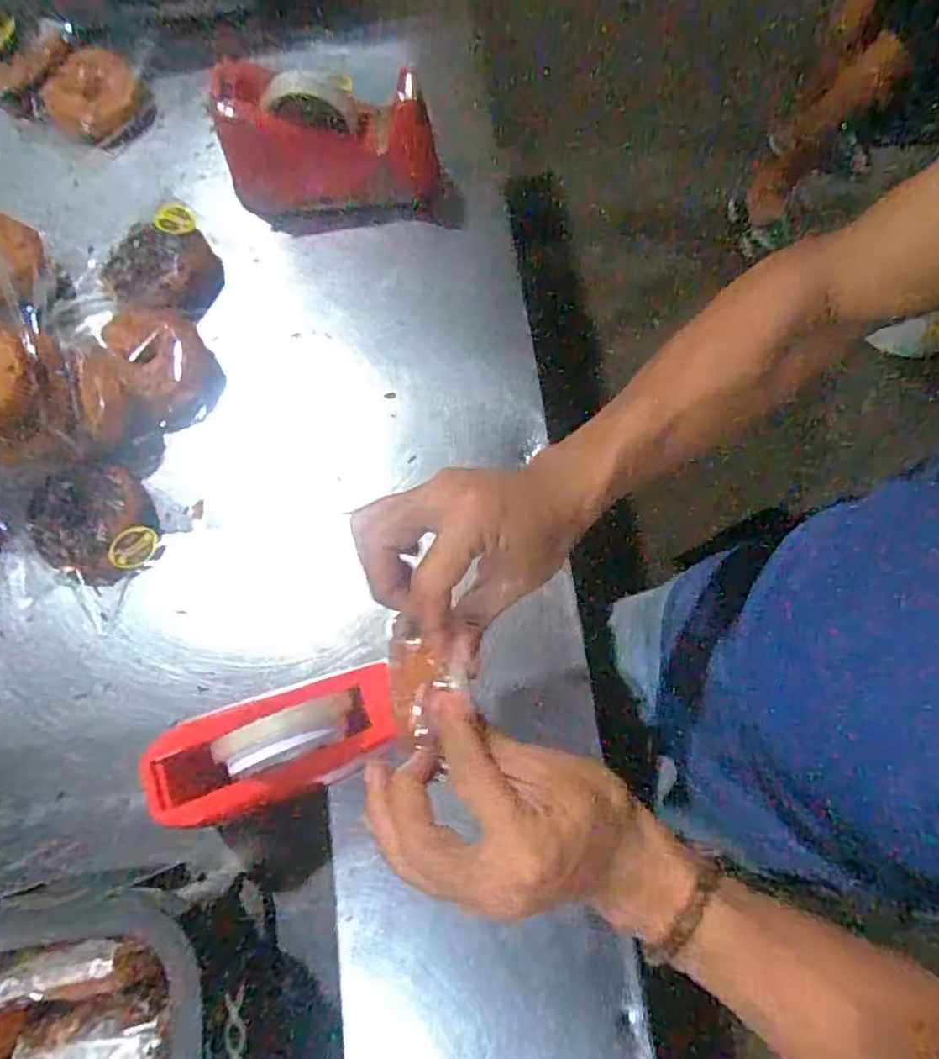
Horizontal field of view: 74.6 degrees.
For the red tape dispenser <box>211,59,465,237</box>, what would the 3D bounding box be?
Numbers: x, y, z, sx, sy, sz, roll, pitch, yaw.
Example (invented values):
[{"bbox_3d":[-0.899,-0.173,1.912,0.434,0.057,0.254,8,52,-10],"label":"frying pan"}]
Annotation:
[{"bbox_3d":[-0.126,-0.373,0.607,0.222,0.121,0.087,-7,72,-2],"label":"red tape dispenser"}]

